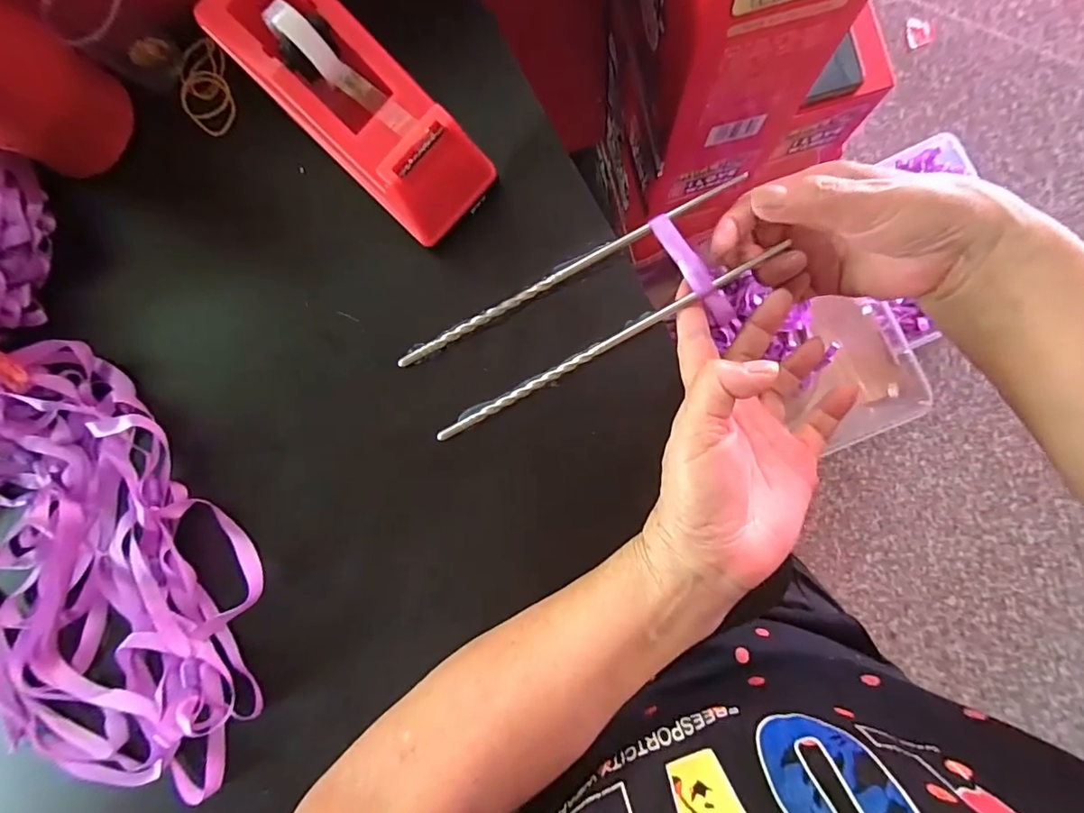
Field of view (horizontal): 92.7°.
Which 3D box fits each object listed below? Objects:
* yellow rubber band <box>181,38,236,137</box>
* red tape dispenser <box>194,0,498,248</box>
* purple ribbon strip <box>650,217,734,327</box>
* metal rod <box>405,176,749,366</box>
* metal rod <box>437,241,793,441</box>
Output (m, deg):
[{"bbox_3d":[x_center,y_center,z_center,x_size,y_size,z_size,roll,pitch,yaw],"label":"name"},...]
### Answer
[{"bbox_3d":[-0.215,-0.204,0.332,0.032,0.006,0.064,-18,86,5],"label":"yellow rubber band"},{"bbox_3d":[-0.103,-0.163,0.276,0.067,0.061,0.153,-43,84,3],"label":"red tape dispenser"},{"bbox_3d":[0.084,-0.076,0.288,0.012,0.009,0.071,-35,93,2],"label":"purple ribbon strip"},{"bbox_3d":[0.014,-0.078,0.298,0.219,0.006,0.008,-27,83,4],"label":"metal rod"},{"bbox_3d":[0.035,-0.034,0.293,0.213,0.004,0.006,-29,83,4],"label":"metal rod"}]

